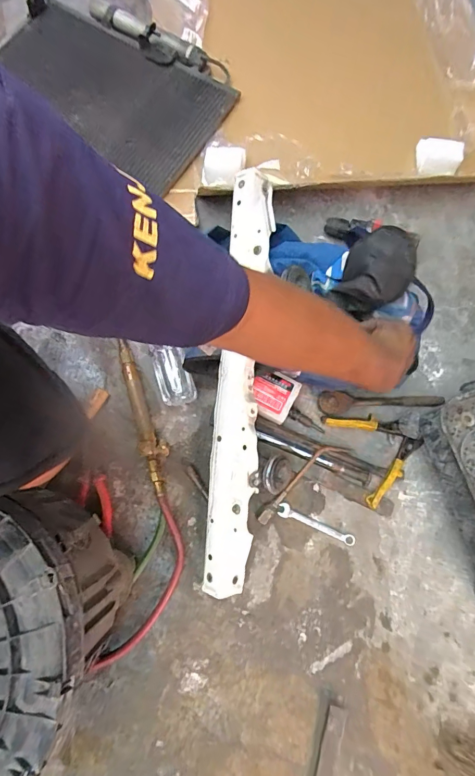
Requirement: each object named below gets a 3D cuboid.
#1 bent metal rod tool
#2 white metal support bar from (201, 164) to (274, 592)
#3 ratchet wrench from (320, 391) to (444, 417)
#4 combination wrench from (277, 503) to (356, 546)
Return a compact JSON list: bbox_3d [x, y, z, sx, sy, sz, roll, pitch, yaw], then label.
[{"bbox_3d":[0.115,0.166,0.727,0.211,0.032,0.040,-38,77,-12],"label":"bent metal rod tool"},{"bbox_3d":[0.004,-0.012,0.700,0.081,0.062,0.725,5,87,-1],"label":"white metal support bar"},{"bbox_3d":[0.273,0.032,0.760,0.235,0.025,0.042,2,73,-1],"label":"ratchet wrench"},{"bbox_3d":[0.141,0.246,0.717,0.142,0.007,0.023,23,73,5],"label":"combination wrench"}]

